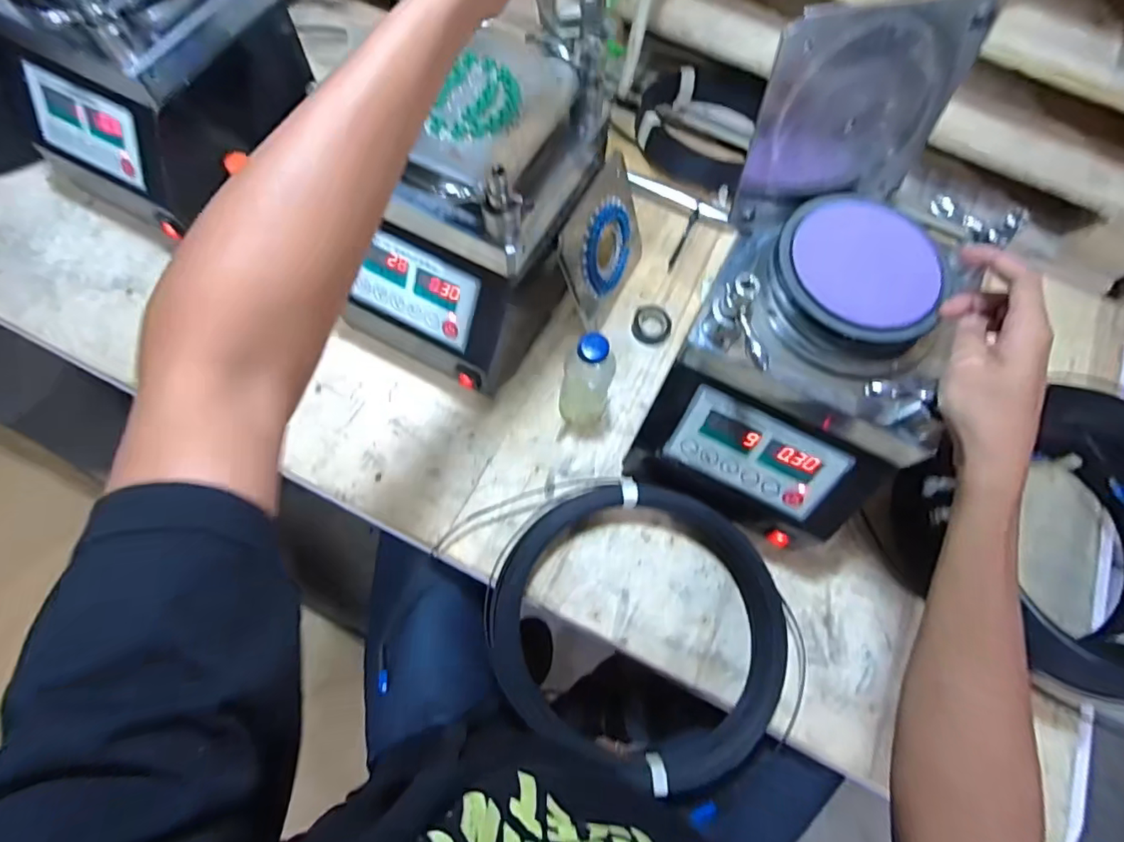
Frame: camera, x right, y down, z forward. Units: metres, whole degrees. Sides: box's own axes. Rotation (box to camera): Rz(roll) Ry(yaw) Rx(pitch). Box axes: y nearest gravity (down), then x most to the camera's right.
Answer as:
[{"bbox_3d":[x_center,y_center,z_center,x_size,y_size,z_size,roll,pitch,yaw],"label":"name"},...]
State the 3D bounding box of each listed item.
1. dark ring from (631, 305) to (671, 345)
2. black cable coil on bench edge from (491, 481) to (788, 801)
[{"bbox_3d":[0.124,-0.133,0.720,0.051,0.013,0.057,18,71,4],"label":"dark ring"},{"bbox_3d":[0.093,0.214,0.568,0.327,0.058,0.288,25,71,6],"label":"black cable coil on bench edge"}]

